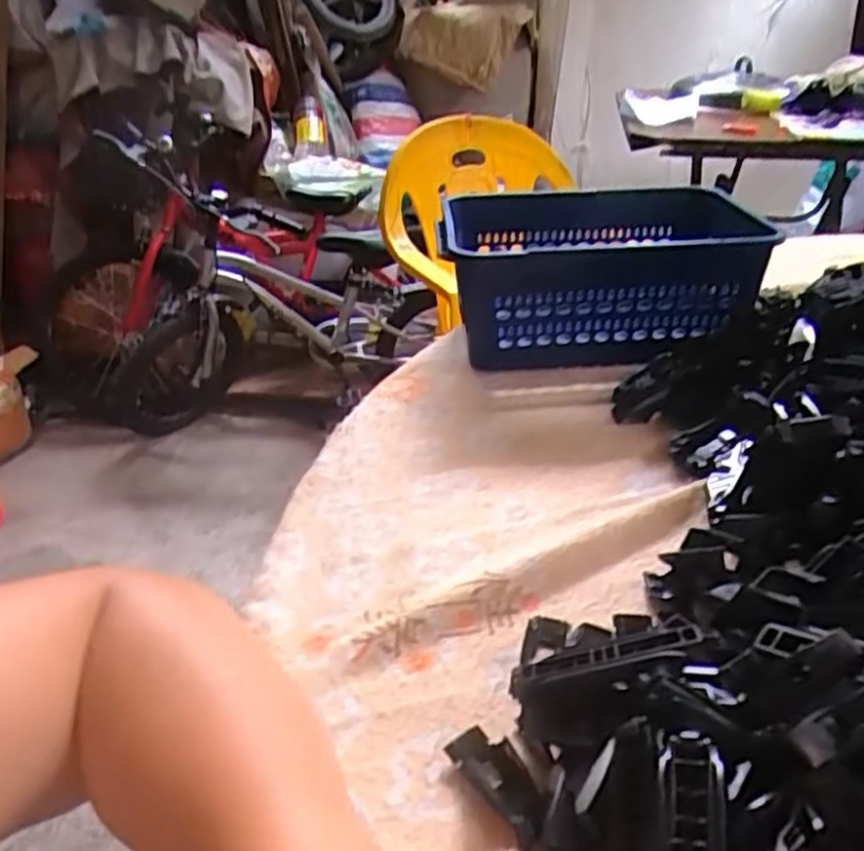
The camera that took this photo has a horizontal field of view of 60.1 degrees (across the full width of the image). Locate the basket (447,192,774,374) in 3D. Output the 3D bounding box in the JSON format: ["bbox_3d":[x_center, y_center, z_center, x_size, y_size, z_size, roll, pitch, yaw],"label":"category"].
[{"bbox_3d":[0.146,-0.138,0.655,0.254,0.094,0.196,-4,32,-1],"label":"basket"}]

